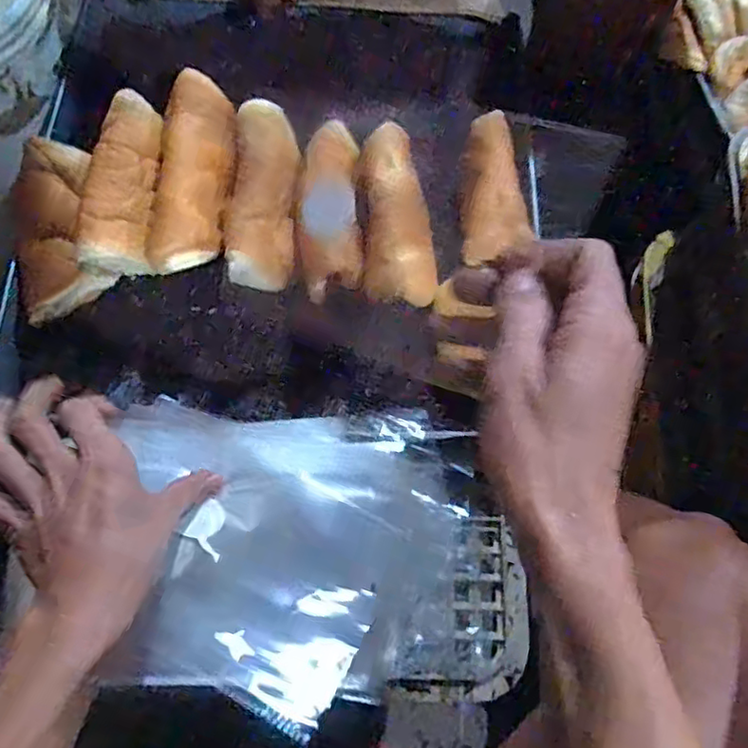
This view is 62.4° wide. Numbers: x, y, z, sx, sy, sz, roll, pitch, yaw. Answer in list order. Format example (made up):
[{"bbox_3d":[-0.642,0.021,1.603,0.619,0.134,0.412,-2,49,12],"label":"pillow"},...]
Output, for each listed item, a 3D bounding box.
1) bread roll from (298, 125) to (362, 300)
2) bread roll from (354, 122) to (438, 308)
[{"bbox_3d":[-0.036,-0.138,0.493,0.048,0.031,0.140,-2,69,-3],"label":"bread roll"},{"bbox_3d":[0.018,-0.127,0.502,0.061,0.039,0.143,-6,85,-5],"label":"bread roll"}]

